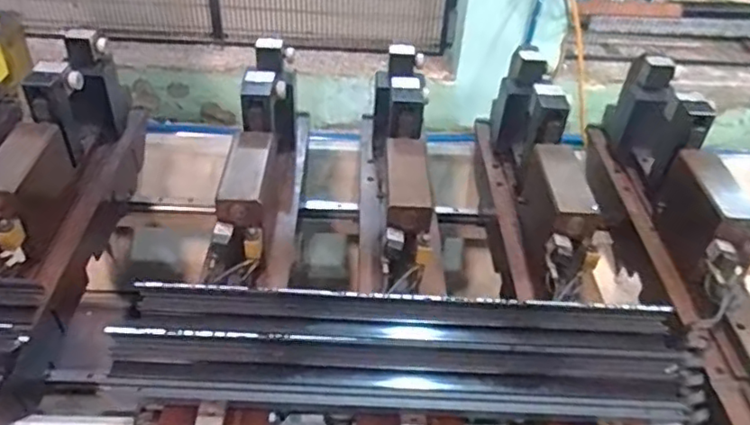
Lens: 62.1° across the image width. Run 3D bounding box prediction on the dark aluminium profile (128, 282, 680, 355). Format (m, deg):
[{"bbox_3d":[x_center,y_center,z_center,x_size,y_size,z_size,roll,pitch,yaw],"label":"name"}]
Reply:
[{"bbox_3d":[0.047,0.144,0.839,0.721,0.040,0.064,3,40,-1],"label":"dark aluminium profile"}]

